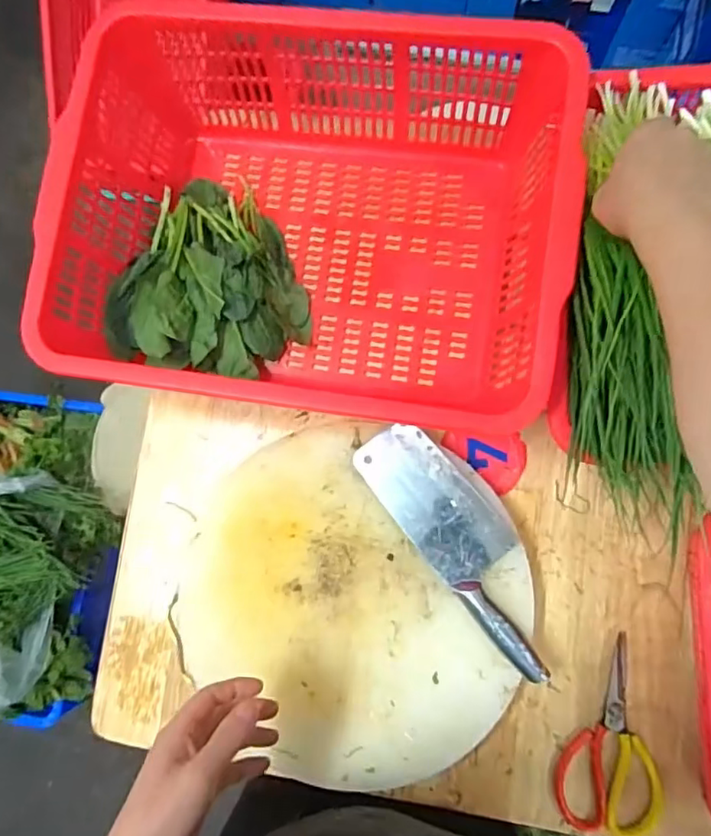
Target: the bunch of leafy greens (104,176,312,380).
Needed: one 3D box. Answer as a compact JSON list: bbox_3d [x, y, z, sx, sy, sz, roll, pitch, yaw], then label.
[{"bbox_3d":[-0.160,-0.163,0.655,0.205,0.072,0.221,5,84,6],"label":"bunch of leafy greens"}]

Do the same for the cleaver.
[{"bbox_3d":[0.114,0.123,0.588,0.091,0.022,0.275,-40,82,0],"label":"cleaver"}]

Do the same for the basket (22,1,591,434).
[{"bbox_3d":[-0.043,-0.203,0.612,0.486,0.170,0.367,7,84,6],"label":"basket"}]

